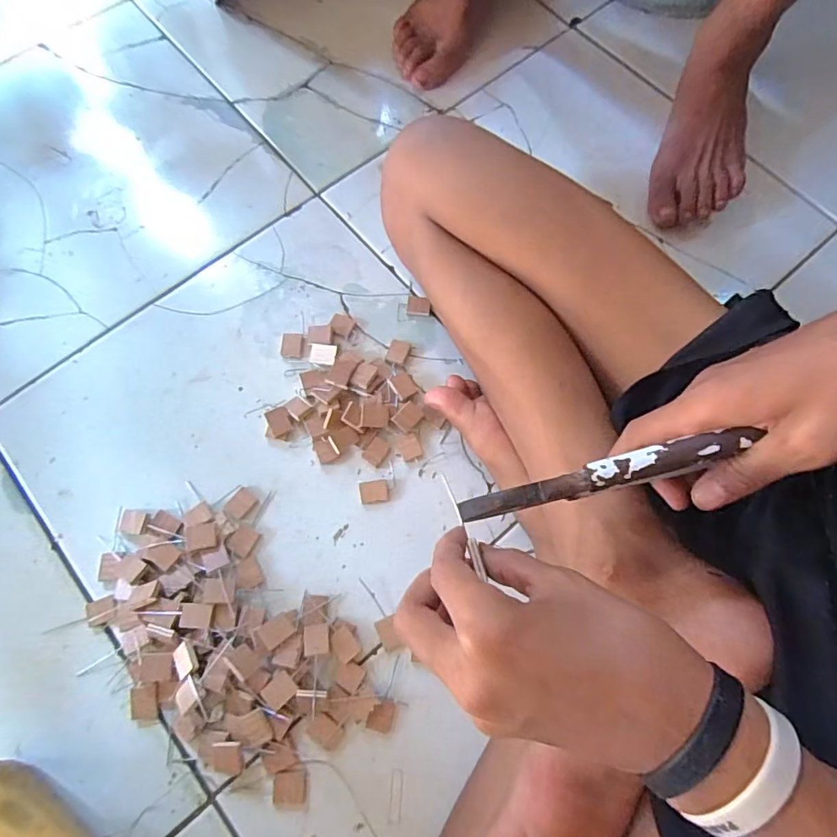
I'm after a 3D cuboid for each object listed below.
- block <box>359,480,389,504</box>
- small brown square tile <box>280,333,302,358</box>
[{"bbox_3d":[-0.040,0.065,0.458,0.025,0.004,0.020,-9,72,-3],"label":"block"},{"bbox_3d":[-0.124,-0.072,0.503,0.021,0.005,0.027,3,72,1],"label":"small brown square tile"}]

